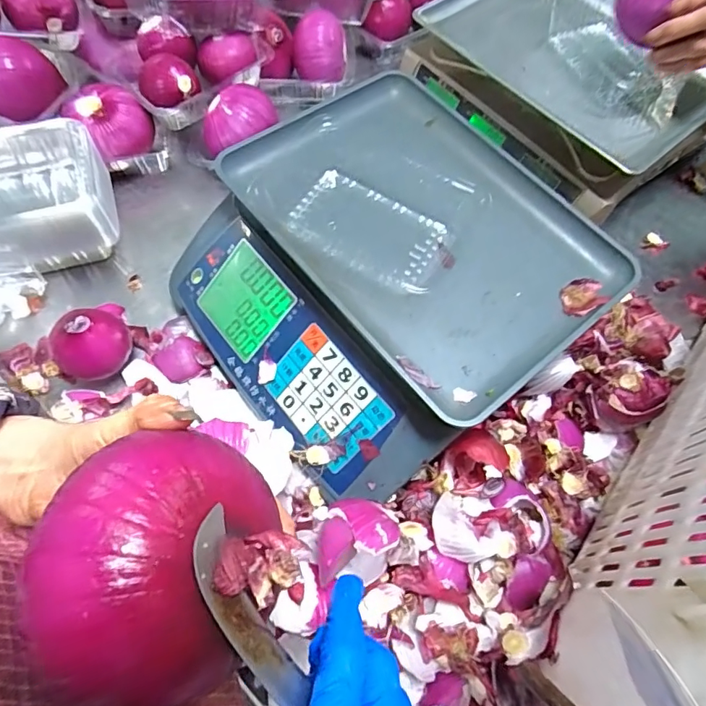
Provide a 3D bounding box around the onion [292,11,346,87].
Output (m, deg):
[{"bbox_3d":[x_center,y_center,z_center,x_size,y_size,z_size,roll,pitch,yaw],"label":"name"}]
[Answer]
[{"bbox_3d":[-0.046,-0.415,0.641,0.073,0.060,0.073,-1,65,-4],"label":"onion"}]

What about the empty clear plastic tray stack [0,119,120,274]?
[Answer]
[{"bbox_3d":[-0.366,-0.148,0.508,0.200,0.112,0.133,-17,67,-11],"label":"empty clear plastic tray stack"}]

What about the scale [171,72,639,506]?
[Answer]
[{"bbox_3d":[0.031,-0.073,0.472,0.340,0.134,0.329,-38,73,-19],"label":"scale"}]

